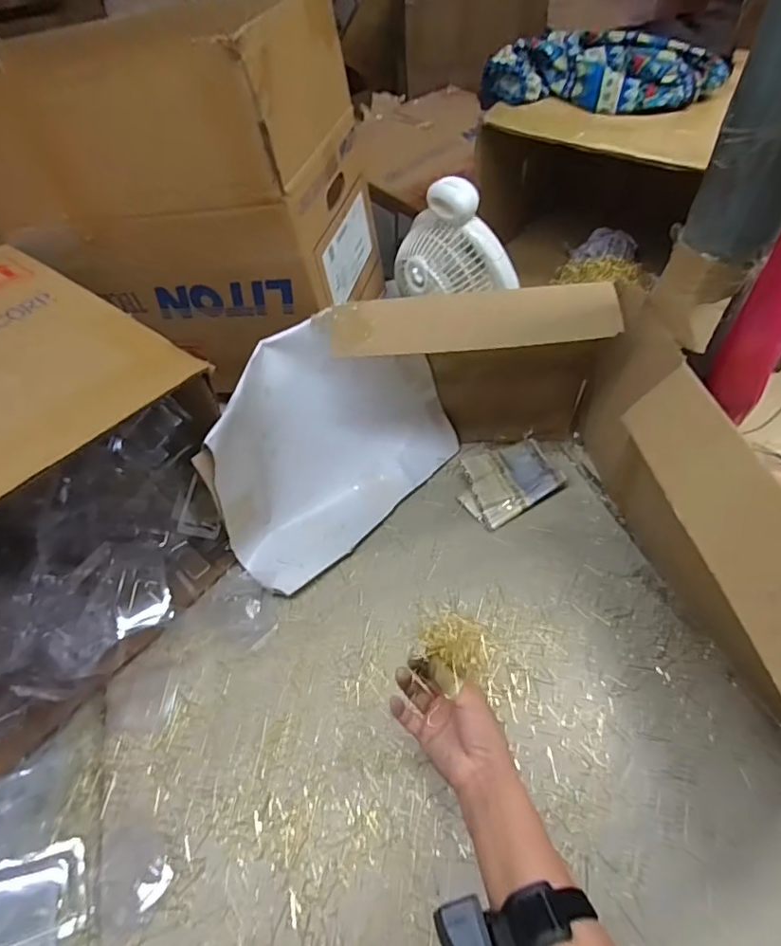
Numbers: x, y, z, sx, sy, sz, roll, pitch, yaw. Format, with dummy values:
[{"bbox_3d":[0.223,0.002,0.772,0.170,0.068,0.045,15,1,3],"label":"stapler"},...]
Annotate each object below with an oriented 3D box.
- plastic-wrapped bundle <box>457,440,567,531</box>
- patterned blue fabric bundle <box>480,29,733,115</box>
[{"bbox_3d":[0.176,0.008,0.793,0.152,0.030,0.108,-27,55,-16],"label":"plastic-wrapped bundle"},{"bbox_3d":[0.363,-0.705,0.926,0.392,0.083,0.126,11,54,12],"label":"patterned blue fabric bundle"}]

